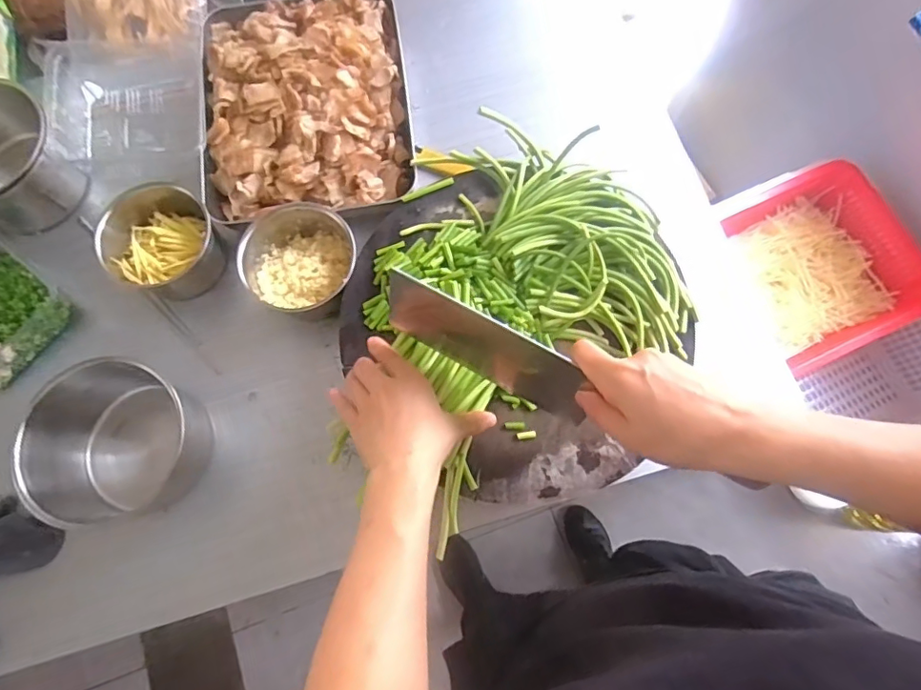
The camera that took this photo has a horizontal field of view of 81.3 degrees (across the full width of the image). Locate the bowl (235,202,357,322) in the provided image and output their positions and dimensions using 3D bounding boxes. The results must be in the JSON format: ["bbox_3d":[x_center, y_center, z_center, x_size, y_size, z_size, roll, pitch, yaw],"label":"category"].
[{"bbox_3d":[-0.168,-0.087,0.575,0.117,0.061,0.112,0,75,2],"label":"bowl"}]

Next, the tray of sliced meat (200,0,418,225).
[{"bbox_3d":[-0.180,-0.284,0.630,0.235,0.060,0.296,-8,74,0],"label":"tray of sliced meat"}]

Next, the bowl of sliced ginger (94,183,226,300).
[{"bbox_3d":[-0.322,-0.110,0.589,0.107,0.080,0.108,0,75,2],"label":"bowl of sliced ginger"}]

